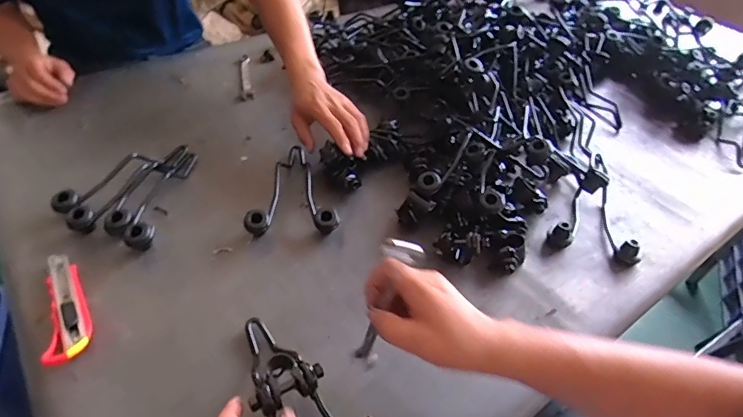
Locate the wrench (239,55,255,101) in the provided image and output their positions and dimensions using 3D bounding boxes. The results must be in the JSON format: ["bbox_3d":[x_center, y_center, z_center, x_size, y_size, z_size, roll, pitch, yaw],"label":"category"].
[{"bbox_3d":[-0.256,-0.268,0.921,0.026,0.013,0.166,-7,46,-12],"label":"wrench"}]

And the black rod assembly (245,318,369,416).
[{"bbox_3d":[-0.077,0.177,0.440,0.194,0.058,0.072,31,50,26],"label":"black rod assembly"}]

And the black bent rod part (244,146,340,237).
[{"bbox_3d":[-0.114,-0.037,0.681,0.120,0.033,0.189,0,45,-6],"label":"black bent rod part"}]

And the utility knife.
[{"bbox_3d":[-0.344,0.107,0.517,0.042,0.021,0.155,-16,49,-20],"label":"utility knife"}]

